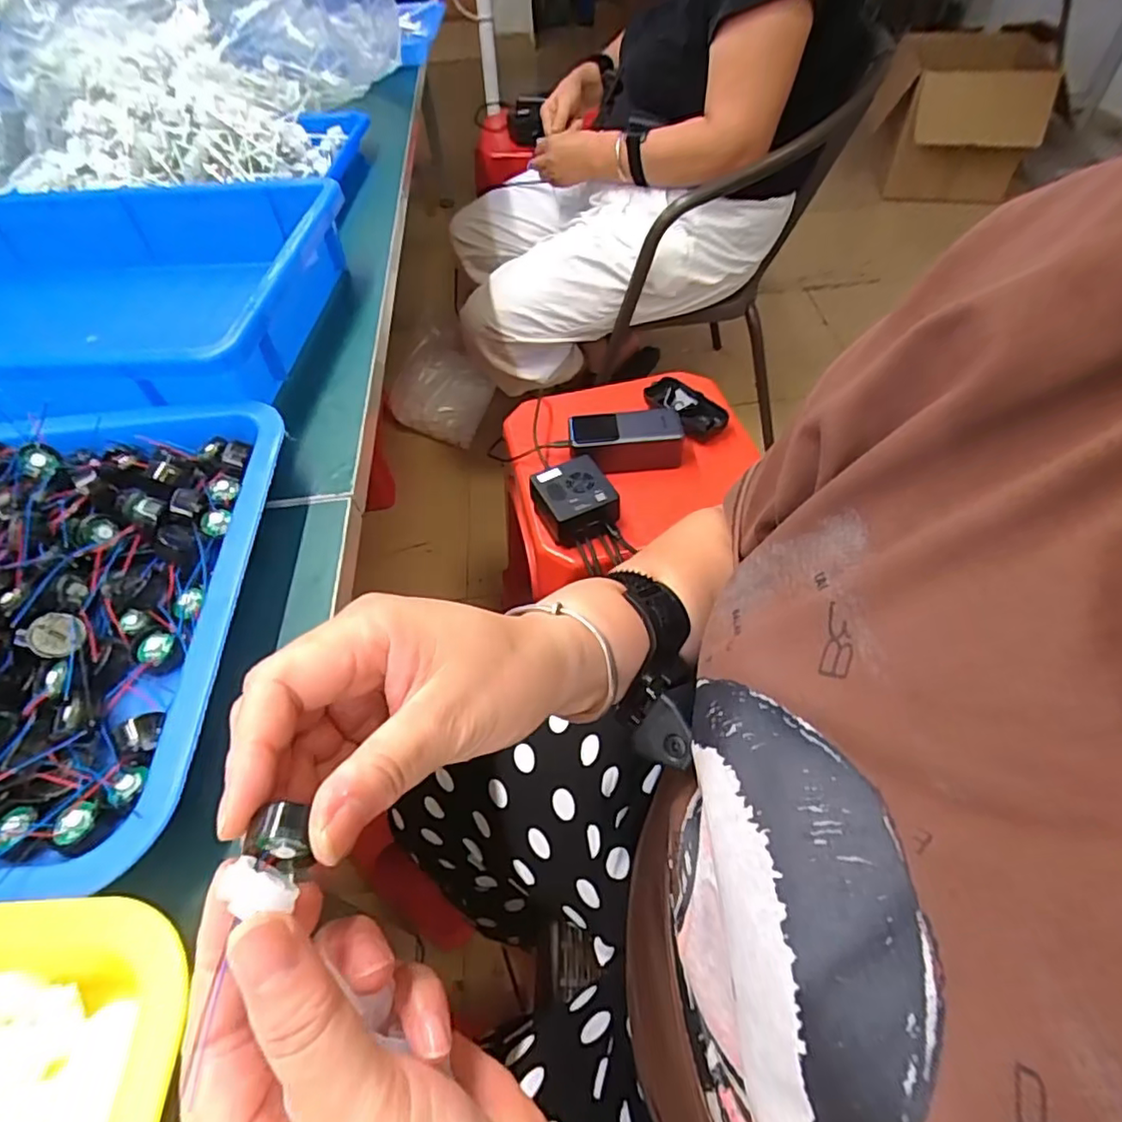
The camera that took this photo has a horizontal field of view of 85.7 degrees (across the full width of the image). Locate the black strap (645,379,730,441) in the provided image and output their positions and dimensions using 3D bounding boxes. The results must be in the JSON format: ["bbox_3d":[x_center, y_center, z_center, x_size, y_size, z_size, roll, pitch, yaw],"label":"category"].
[{"bbox_3d":[0.156,-0.193,0.762,0.051,0.023,0.115,-31,57,-19],"label":"black strap"}]

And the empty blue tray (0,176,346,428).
[{"bbox_3d":[-0.371,-0.184,0.442,0.385,0.067,0.252,-1,52,3],"label":"empty blue tray"}]

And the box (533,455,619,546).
[{"bbox_3d":[0.015,-0.064,0.660,0.078,0.045,0.084,-19,53,-11],"label":"box"}]

